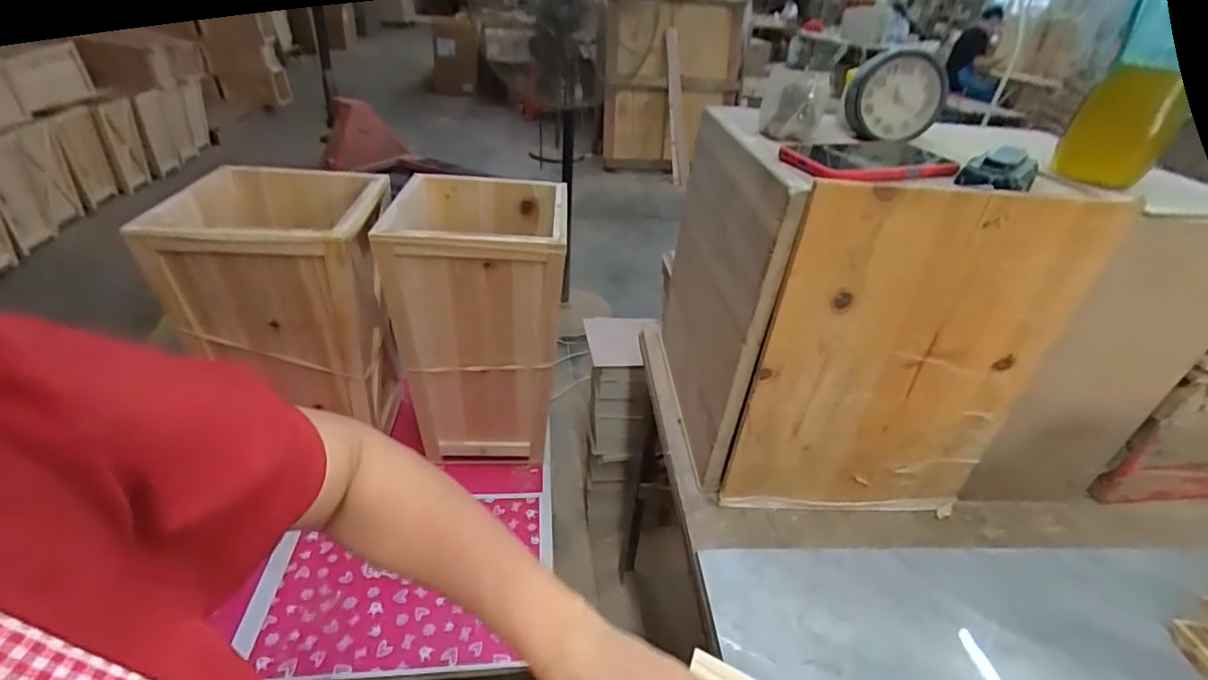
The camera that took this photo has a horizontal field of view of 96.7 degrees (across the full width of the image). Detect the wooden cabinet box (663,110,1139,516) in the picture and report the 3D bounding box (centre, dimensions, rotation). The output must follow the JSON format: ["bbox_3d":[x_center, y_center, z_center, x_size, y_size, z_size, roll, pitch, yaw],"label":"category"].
[{"bbox_3d":[0.264,-0.048,0.657,0.320,0.363,0.320,1,33,-6],"label":"wooden cabinet box"}]

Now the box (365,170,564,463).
[{"bbox_3d":[-0.203,-0.024,0.912,0.261,0.426,0.238,2,33,-5],"label":"box"}]

